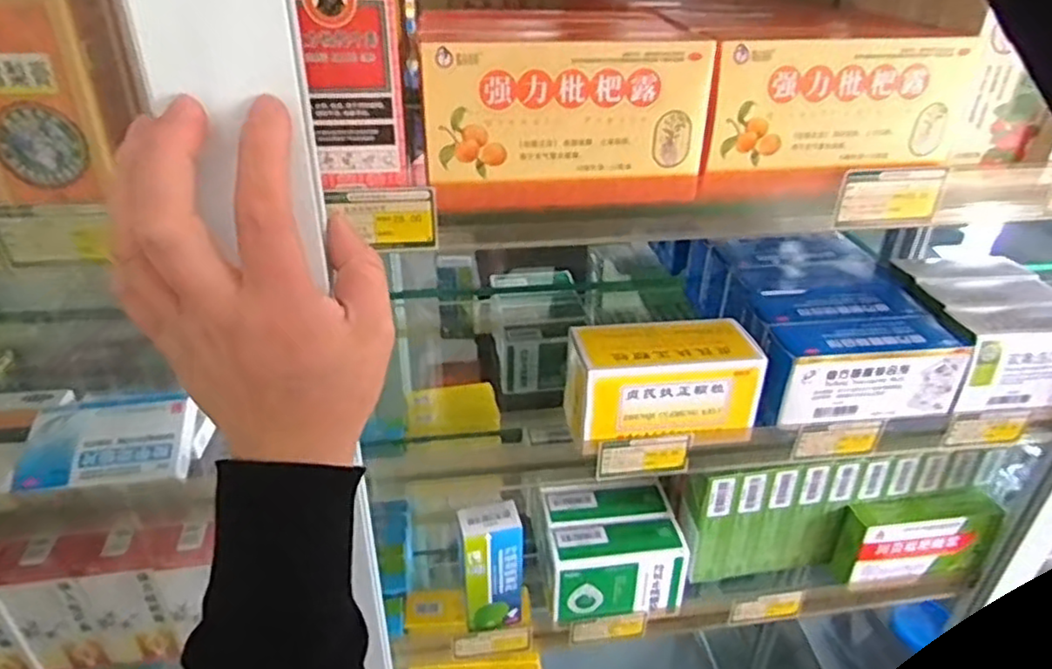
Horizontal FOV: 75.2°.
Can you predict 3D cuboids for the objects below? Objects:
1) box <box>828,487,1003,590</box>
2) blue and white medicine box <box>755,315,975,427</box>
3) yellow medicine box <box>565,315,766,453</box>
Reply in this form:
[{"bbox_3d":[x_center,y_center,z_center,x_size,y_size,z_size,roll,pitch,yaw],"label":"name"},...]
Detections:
[{"bbox_3d":[0.377,0.199,0.665,0.148,0.086,0.040,-4,33,-8],"label":"box"},{"bbox_3d":[0.261,0.026,0.543,0.157,0.067,0.054,-3,33,-7],"label":"blue and white medicine box"},{"bbox_3d":[0.106,0.034,0.534,0.143,0.066,0.071,-4,33,-9],"label":"yellow medicine box"}]

